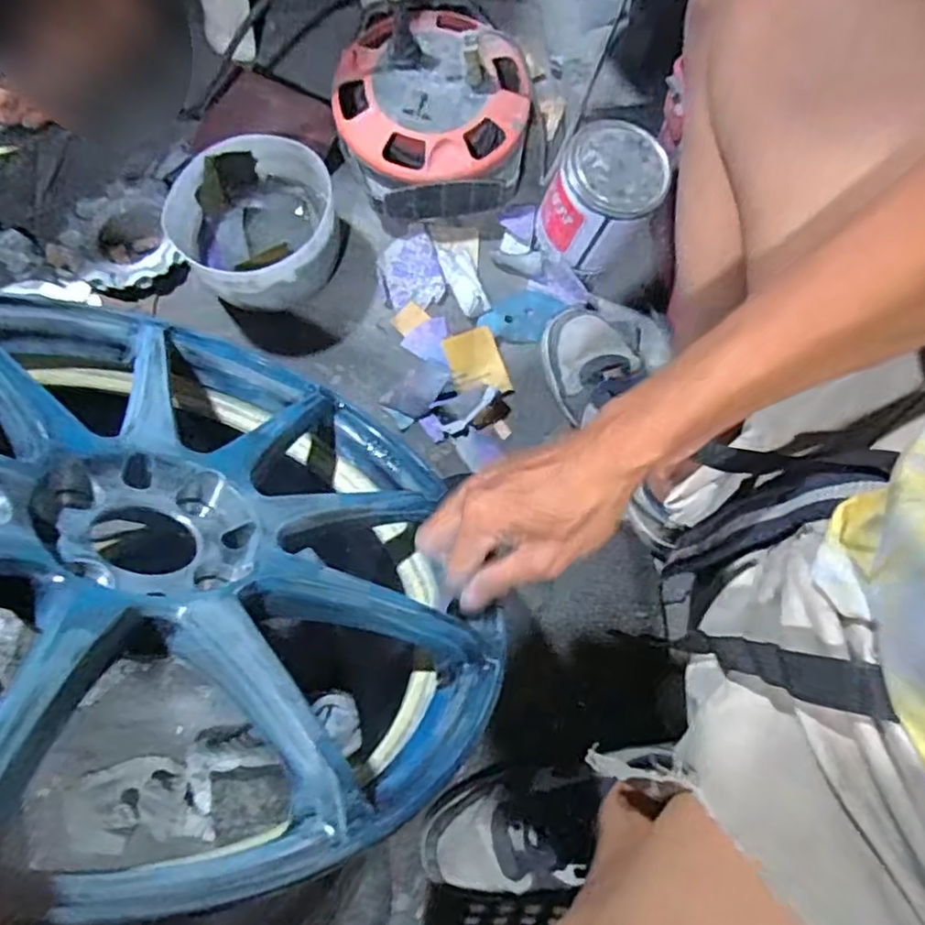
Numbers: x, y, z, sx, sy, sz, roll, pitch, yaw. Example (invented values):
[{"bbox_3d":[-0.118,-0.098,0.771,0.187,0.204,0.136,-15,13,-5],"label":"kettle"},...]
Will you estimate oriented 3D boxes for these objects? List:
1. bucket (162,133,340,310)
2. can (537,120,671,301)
[{"bbox_3d":[-0.207,-0.237,0.696,0.146,0.096,0.157,0,77,-2],"label":"bucket"},{"bbox_3d":[0.144,-0.264,0.696,0.114,0.120,0.108,24,77,4],"label":"can"}]

